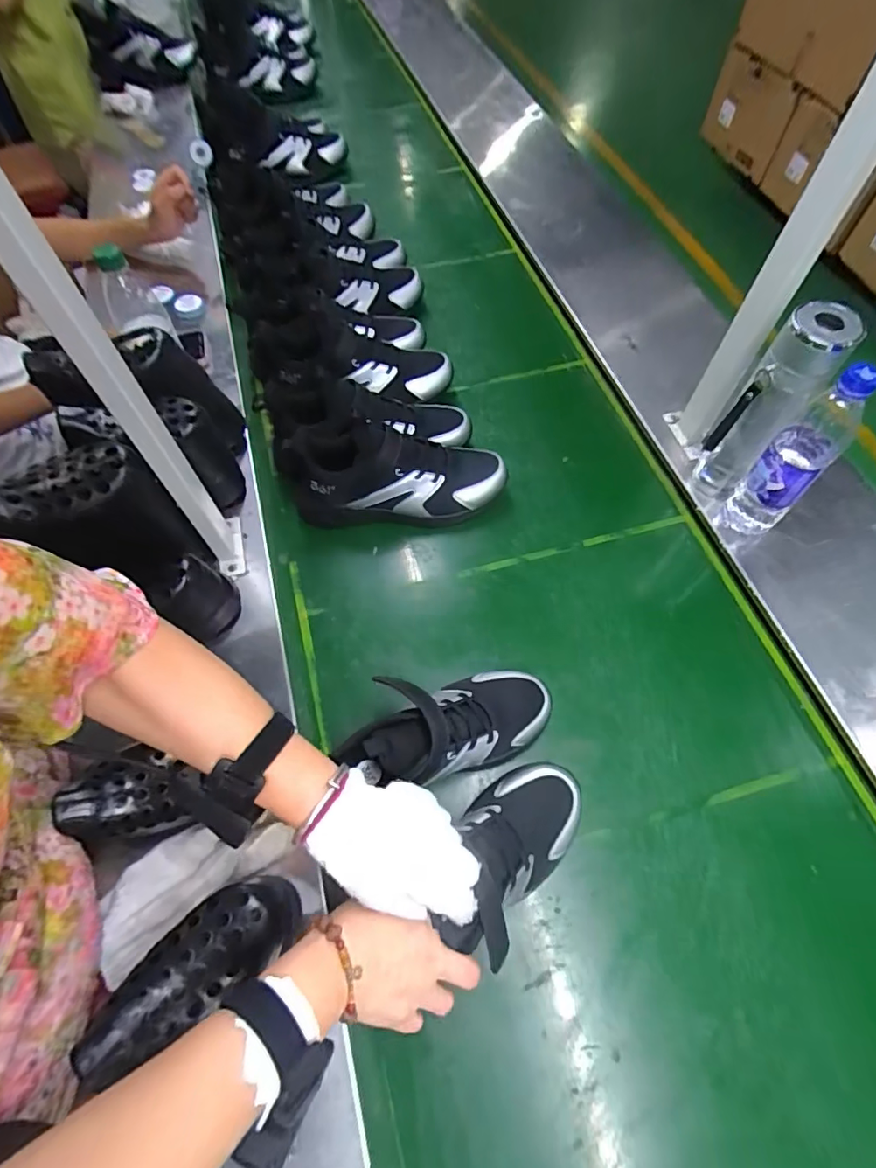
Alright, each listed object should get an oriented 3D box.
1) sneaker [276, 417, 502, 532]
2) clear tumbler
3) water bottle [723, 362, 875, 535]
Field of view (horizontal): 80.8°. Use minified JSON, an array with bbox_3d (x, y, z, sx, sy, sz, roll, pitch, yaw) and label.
[{"bbox_3d":[-0.057,-0.148,0.673,0.288,0.122,0.108,-2,63,1],"label":"sneaker"},{"bbox_3d":[0.378,-0.200,0.605,0.069,0.243,0.076,38,70,19],"label":"clear tumbler"},{"bbox_3d":[0.399,-0.133,0.586,0.059,0.242,0.063,-41,69,-17],"label":"water bottle"}]

